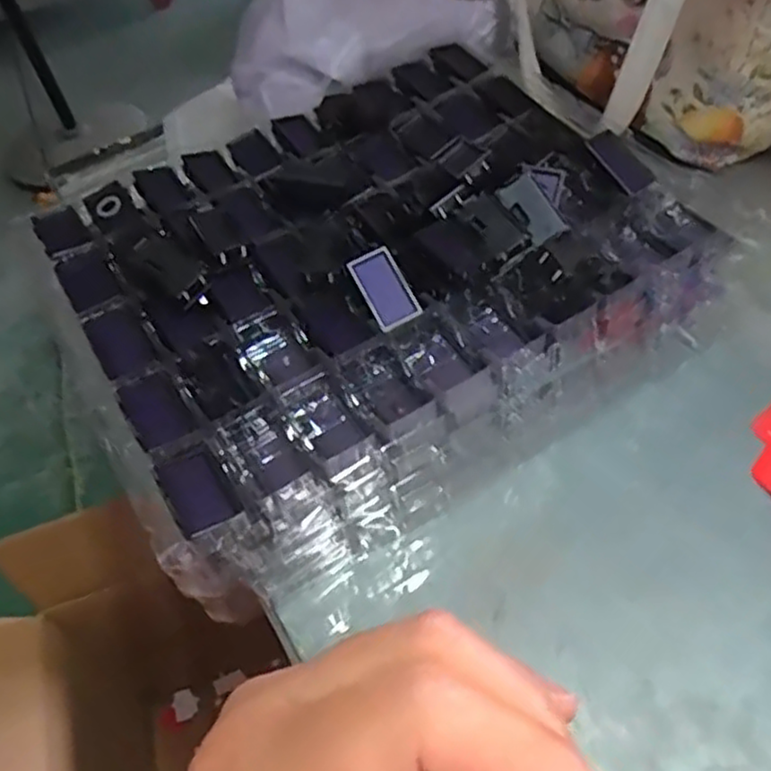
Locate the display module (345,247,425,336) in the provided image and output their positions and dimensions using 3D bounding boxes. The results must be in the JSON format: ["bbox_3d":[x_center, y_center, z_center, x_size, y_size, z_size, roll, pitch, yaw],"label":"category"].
[{"bbox_3d":[0.000,-0.052,0.381,0.025,0.004,0.043,-27,80,-11],"label":"display module"}]

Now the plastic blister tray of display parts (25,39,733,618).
[{"bbox_3d":[-0.012,-0.068,0.427,0.335,0.079,0.283,-31,54,-16],"label":"plastic blister tray of display parts"}]

